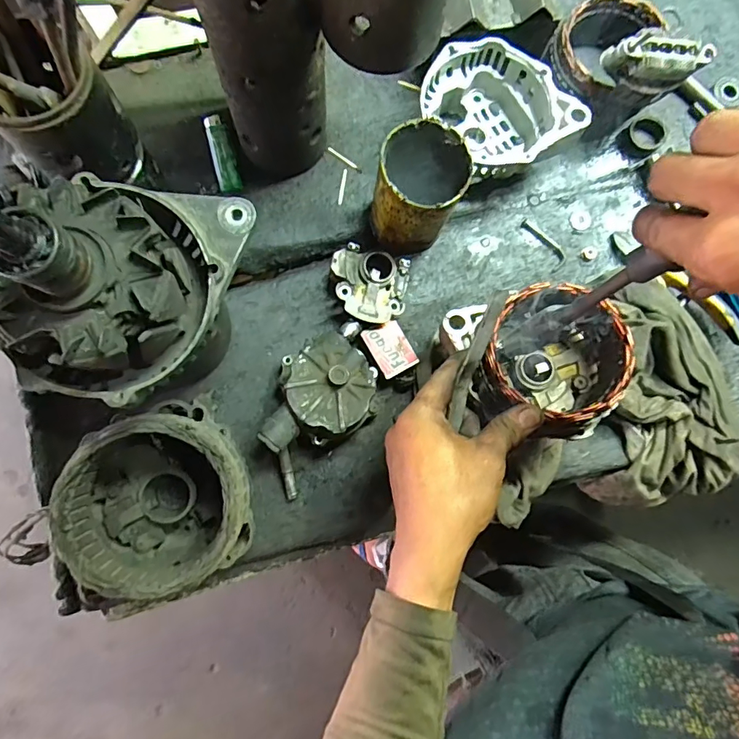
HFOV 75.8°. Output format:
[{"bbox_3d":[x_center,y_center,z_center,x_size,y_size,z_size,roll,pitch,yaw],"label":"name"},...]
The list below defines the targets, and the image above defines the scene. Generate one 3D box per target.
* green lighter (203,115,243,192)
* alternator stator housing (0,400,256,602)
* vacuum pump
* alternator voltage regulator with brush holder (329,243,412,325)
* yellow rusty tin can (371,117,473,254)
[{"bbox_3d":[-0.149,-0.221,0.485,0.023,0.017,0.085,-15,82,-4],"label":"green lighter"},{"bbox_3d":[-0.158,0.101,0.377,0.130,0.112,0.131,0,81,-2],"label":"alternator stator housing"},{"bbox_3d":[-0.054,0.035,0.438,0.133,0.062,0.099,-39,85,-7],"label":"vacuum pump"},{"bbox_3d":[-0.002,-0.081,0.460,0.076,0.029,0.071,3,79,-16],"label":"alternator voltage regulator with brush holder"},{"bbox_3d":[0.042,-0.159,0.424,0.077,0.103,0.077,0,85,-5],"label":"yellow rusty tin can"}]

